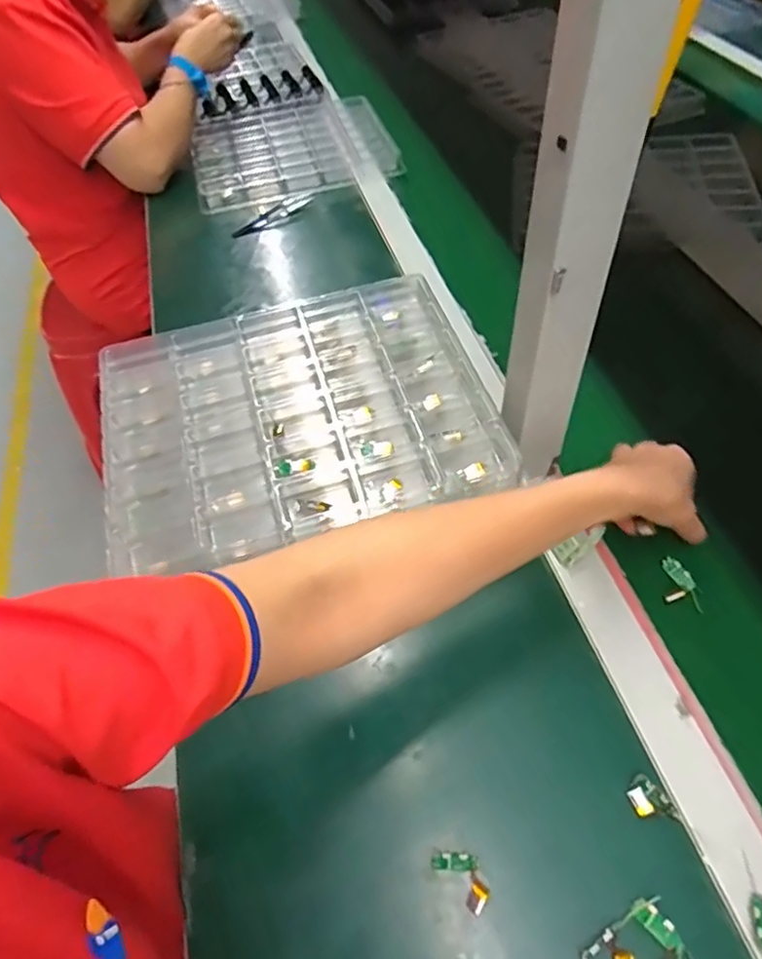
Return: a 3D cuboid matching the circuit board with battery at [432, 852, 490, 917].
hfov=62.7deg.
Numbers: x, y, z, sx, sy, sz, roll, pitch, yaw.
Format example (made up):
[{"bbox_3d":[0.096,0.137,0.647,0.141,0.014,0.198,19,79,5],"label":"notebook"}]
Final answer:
[{"bbox_3d":[0.049,0.233,0.369,0.021,0.006,0.037,-39,59,-24],"label":"circuit board with battery"}]

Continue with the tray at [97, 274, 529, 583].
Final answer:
[{"bbox_3d":[-0.070,-0.051,0.505,0.294,0.034,0.238,-15,52,-8],"label":"tray"}]

